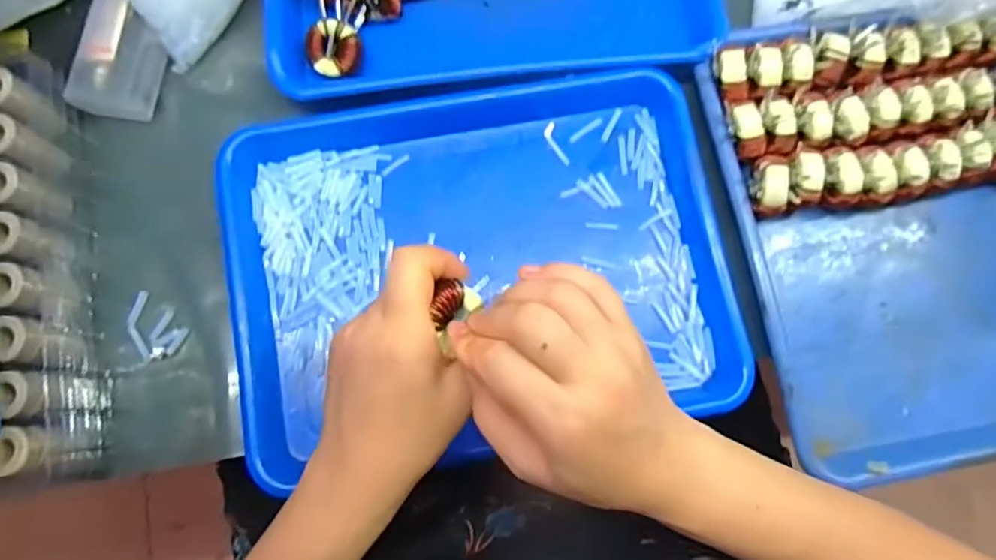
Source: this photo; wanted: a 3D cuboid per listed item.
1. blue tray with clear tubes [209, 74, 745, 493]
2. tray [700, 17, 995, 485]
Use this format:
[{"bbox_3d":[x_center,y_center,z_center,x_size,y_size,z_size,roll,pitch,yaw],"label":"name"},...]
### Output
[{"bbox_3d":[-0.010,-0.014,0.417,0.330,0.033,0.247,-9,82,-4],"label":"blue tray with clear tubes"},{"bbox_3d":[0.291,-0.035,0.429,0.247,0.038,0.315,-8,80,-4],"label":"tray"}]

